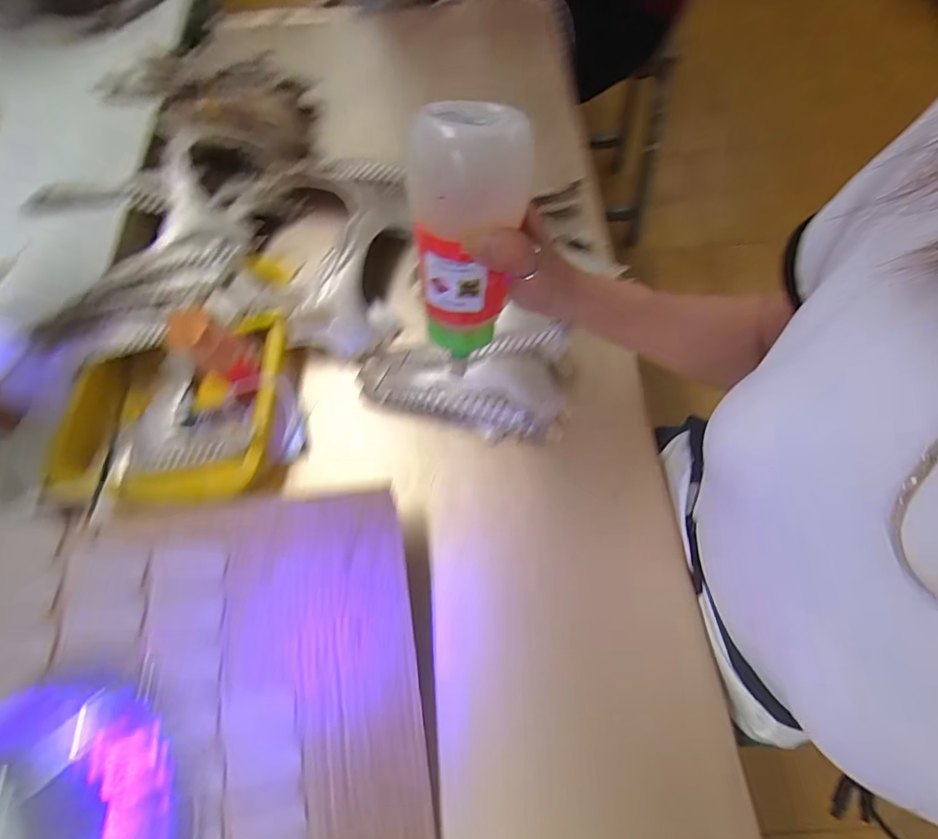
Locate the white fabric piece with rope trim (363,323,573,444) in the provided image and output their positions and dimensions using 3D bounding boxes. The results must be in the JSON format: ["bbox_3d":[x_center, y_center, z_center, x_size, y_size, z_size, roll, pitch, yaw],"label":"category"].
[{"bbox_3d":[-0.010,-0.037,0.458,0.198,0.058,0.094,2,67,3],"label":"white fabric piece with rope trim"}]

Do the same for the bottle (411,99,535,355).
[{"bbox_3d":[0.000,-0.095,0.265,0.052,0.128,0.041,11,41,7],"label":"bottle"}]

